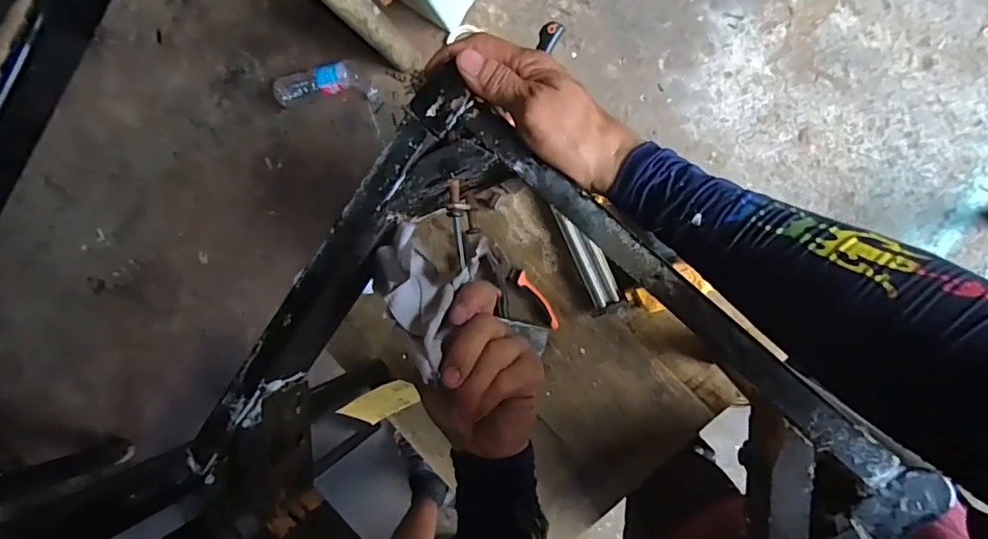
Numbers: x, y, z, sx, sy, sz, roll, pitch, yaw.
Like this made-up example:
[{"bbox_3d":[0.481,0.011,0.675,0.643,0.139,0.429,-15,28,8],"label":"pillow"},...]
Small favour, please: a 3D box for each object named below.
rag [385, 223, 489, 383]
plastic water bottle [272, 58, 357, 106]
[{"bbox_3d":[-0.053,0.016,0.361,0.063,0.066,0.087,17,95,7],"label":"rag"},{"bbox_3d":[-0.489,-0.492,1.350,0.245,0.057,0.069,-11,88,14],"label":"plastic water bottle"}]

